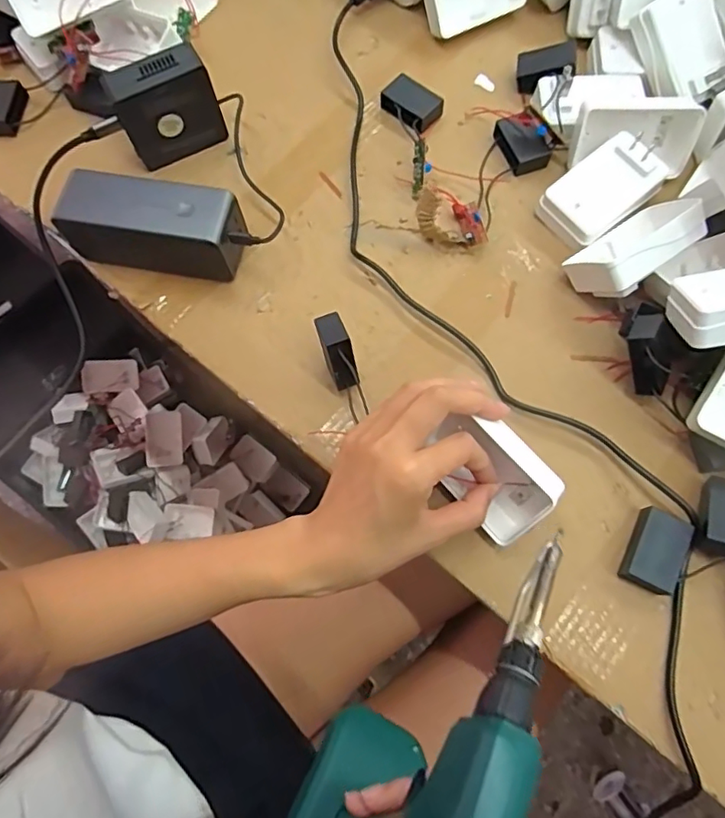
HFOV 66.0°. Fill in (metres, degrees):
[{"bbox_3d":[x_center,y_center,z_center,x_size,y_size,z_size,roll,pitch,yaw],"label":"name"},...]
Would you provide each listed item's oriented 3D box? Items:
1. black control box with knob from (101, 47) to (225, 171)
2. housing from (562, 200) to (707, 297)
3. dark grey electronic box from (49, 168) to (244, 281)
[{"bbox_3d":[-0.157,-0.243,0.454,0.075,0.076,0.032,-26,74,-6],"label":"black control box with knob"},{"bbox_3d":[0.200,-0.117,0.413,0.087,0.058,0.033,-39,107,-5],"label":"housing"},{"bbox_3d":[-0.156,-0.138,0.429,0.135,0.054,0.053,8,74,4],"label":"dark grey electronic box"}]

